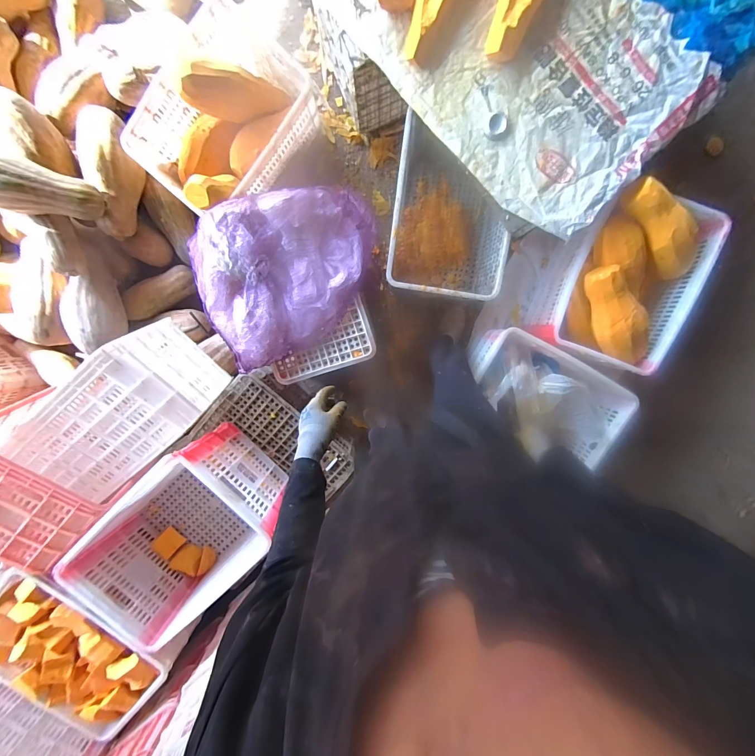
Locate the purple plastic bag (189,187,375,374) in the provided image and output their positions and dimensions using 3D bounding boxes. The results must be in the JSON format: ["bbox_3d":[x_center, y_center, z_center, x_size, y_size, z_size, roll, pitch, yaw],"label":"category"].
[{"bbox_3d":[-0.263,-0.288,0.953,0.524,0.122,0.435,-13,99,3],"label":"purple plastic bag"}]

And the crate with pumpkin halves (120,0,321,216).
[{"bbox_3d":[-0.459,-0.774,0.998,0.369,0.261,0.514,42,98,-6],"label":"crate with pumpkin halves"}]

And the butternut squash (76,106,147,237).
[{"bbox_3d":[-0.854,-0.653,1.044,0.105,0.127,0.360,24,115,18],"label":"butternut squash"}]

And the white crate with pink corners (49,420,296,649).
[{"bbox_3d":[-0.552,0.445,0.967,0.356,0.283,0.513,44,97,-6],"label":"white crate with pink corners"}]

